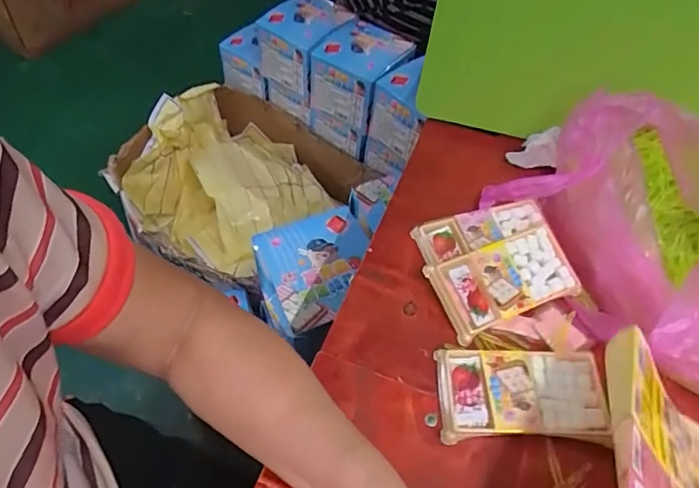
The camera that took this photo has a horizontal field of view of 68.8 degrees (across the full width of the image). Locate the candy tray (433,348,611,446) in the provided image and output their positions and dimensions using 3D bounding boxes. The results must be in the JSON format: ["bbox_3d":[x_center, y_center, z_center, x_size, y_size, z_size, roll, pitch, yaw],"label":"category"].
[{"bbox_3d":[0.142,0.124,0.423,0.133,0.016,0.073,3,52,-3],"label":"candy tray"}]

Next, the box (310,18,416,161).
[{"bbox_3d":[0.023,-0.330,1.101,0.161,0.212,0.175,35,57,20],"label":"box"}]

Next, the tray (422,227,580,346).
[{"bbox_3d":[0.146,0.034,0.479,0.132,0.014,0.072,-20,72,-16],"label":"tray"}]

